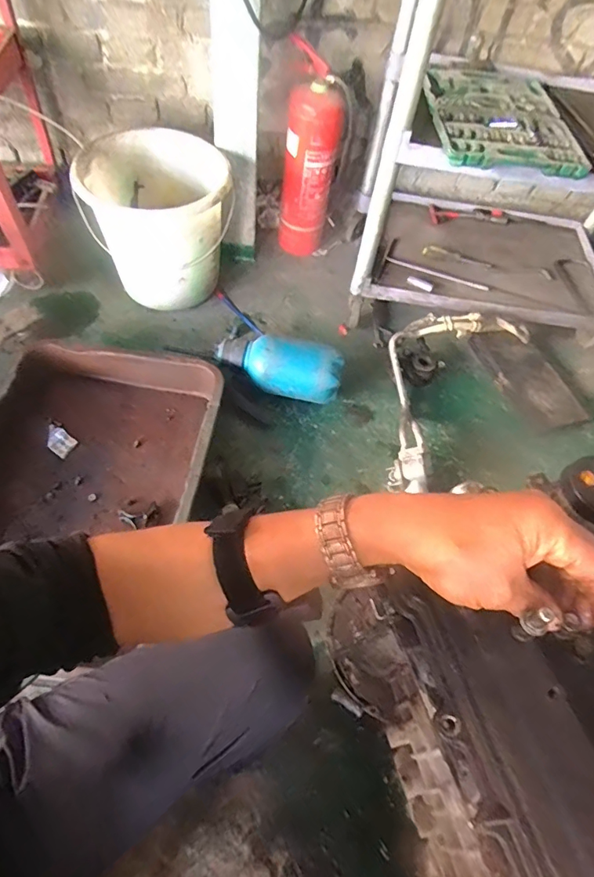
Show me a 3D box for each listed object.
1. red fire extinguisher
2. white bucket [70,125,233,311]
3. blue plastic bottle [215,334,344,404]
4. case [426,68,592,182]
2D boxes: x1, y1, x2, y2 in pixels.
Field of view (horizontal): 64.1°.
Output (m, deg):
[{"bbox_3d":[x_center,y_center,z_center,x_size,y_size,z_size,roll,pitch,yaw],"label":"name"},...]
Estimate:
[{"bbox_3d":[0.032,-0.717,1.241,0.132,0.466,0.120,6,56,-3],"label":"red fire extinguisher"},{"bbox_3d":[-0.332,-0.527,1.195,0.324,0.327,0.324,3,56,-5],"label":"white bucket"},{"bbox_3d":[-0.038,-0.172,1.059,0.273,0.130,0.119,14,56,2],"label":"blue plastic bottle"},{"bbox_3d":[0.415,-0.659,0.970,0.280,0.032,0.400,1,56,-7],"label":"case"}]

